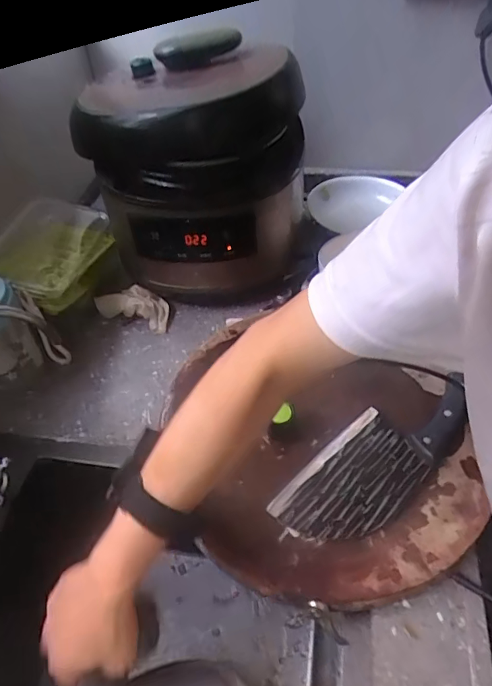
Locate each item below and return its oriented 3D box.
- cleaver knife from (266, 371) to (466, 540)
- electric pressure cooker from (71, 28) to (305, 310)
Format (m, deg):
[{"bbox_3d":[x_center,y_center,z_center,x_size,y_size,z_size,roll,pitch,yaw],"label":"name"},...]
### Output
[{"bbox_3d":[0.133,0.108,0.482,0.227,0.029,0.089,-36,55,-25],"label":"cleaver knife"},{"bbox_3d":[-0.063,-0.210,0.680,0.249,0.296,0.241,-2,48,2],"label":"electric pressure cooker"}]

